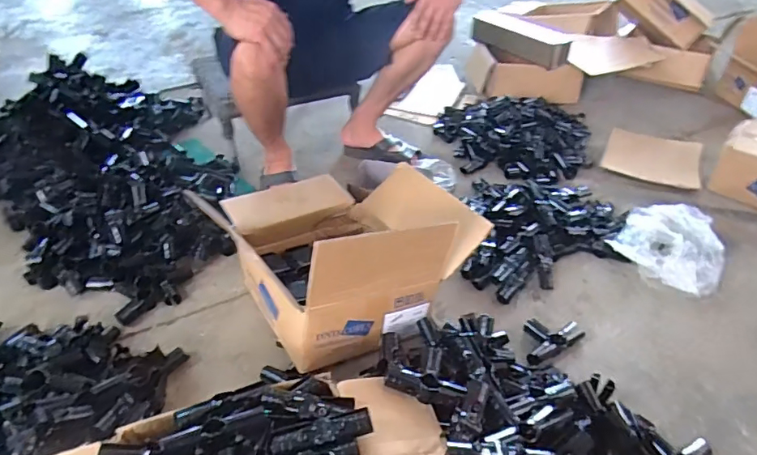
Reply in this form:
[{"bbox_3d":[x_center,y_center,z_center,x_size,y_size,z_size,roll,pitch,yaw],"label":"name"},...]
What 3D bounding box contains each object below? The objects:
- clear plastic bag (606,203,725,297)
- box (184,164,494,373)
[{"bbox_3d":[0.687,0.035,1.169,0.231,0.096,0.227,-30,49,-33],"label":"clear plastic bag"},{"bbox_3d":[-0.084,-0.001,1.019,0.438,0.258,0.454,-26,46,-29],"label":"box"}]

